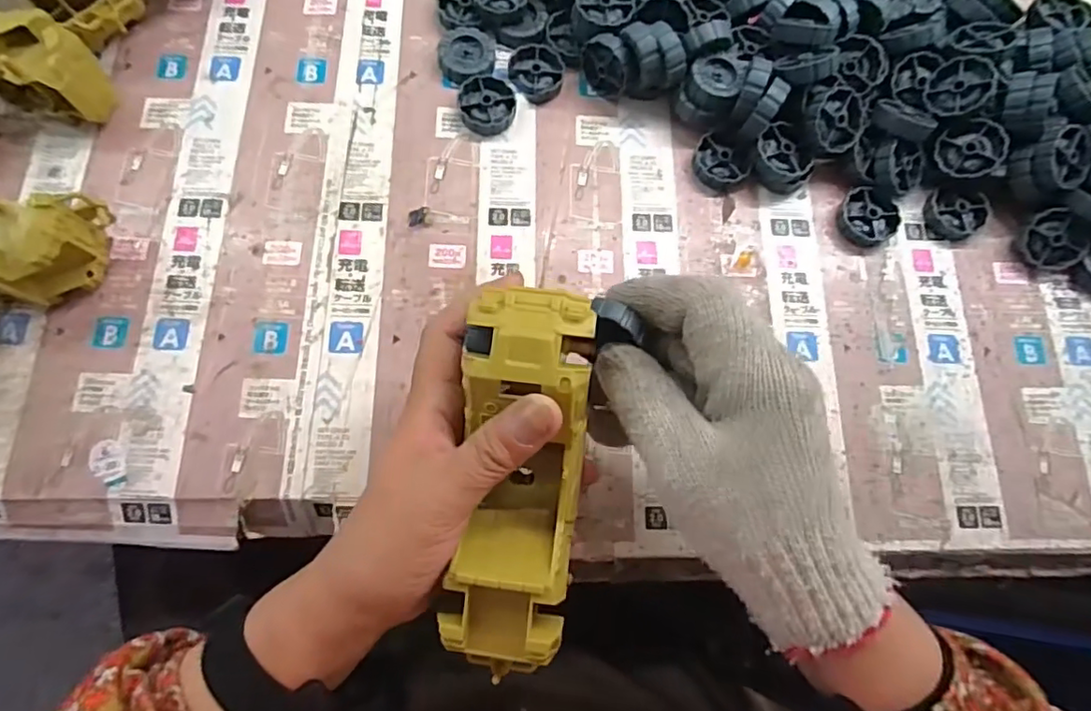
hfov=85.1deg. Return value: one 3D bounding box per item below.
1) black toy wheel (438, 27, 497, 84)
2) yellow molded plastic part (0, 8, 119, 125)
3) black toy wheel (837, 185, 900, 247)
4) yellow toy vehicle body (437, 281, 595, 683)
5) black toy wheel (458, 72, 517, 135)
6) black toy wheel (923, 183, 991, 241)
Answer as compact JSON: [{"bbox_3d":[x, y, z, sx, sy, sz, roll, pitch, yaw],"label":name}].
[{"bbox_3d":[-0.054,-0.206,0.408,0.038,0.011,0.040,0,75,-1],"label":"black toy wheel"},{"bbox_3d":[-0.356,-0.199,0.377,0.168,0.056,0.052,27,77,6],"label":"yellow molded plastic part"},{"bbox_3d":[0.217,-0.092,0.399,0.037,0.010,0.036,31,77,7],"label":"black toy wheel"},{"bbox_3d":[-0.011,0.059,0.264,0.052,0.046,0.170,5,94,1],"label":"yellow toy vehicle body"},{"bbox_3d":[-0.040,-0.168,0.401,0.038,0.010,0.041,0,75,-1],"label":"black toy wheel"},{"bbox_3d":[0.280,-0.098,0.405,0.042,0.010,0.037,-17,76,-5],"label":"black toy wheel"}]

